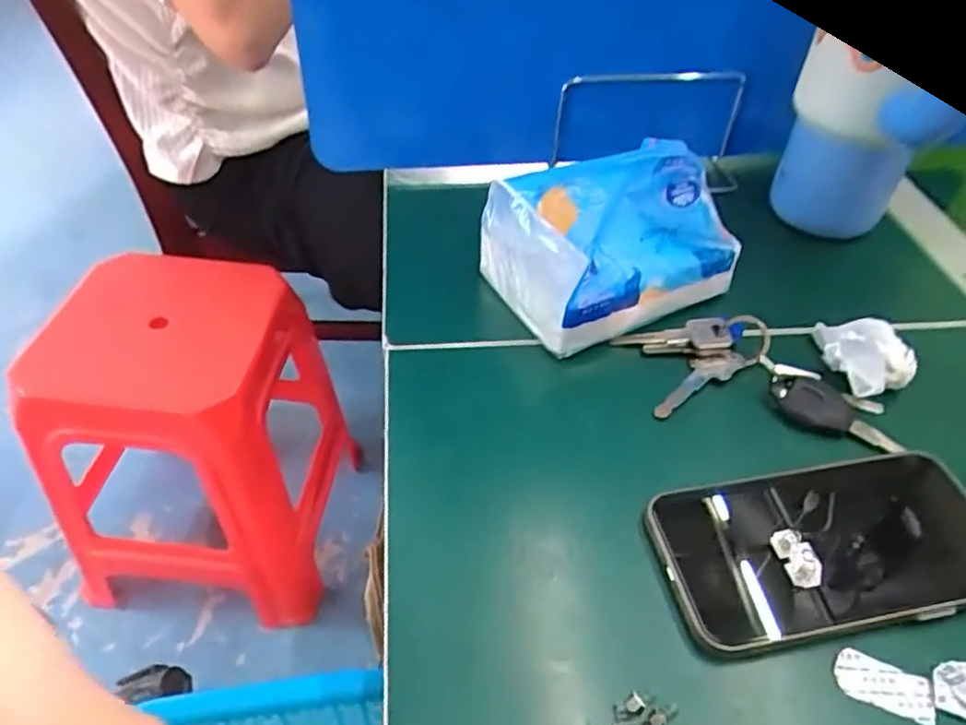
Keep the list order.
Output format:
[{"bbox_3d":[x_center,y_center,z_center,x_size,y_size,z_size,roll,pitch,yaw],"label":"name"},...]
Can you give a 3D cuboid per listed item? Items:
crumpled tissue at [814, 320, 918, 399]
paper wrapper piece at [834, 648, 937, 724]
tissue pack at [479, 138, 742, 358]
[{"bbox_3d":[0.224,-0.011,0.387,0.045,0.030,0.058,3,46,0],"label":"crumpled tissue"},{"bbox_3d":[0.165,0.133,0.277,0.038,0.005,0.020,16,47,13],"label":"paper wrapper piece"},{"bbox_3d":[0.076,-0.079,0.416,0.132,0.091,0.099,-21,49,-22],"label":"tissue pack"}]

